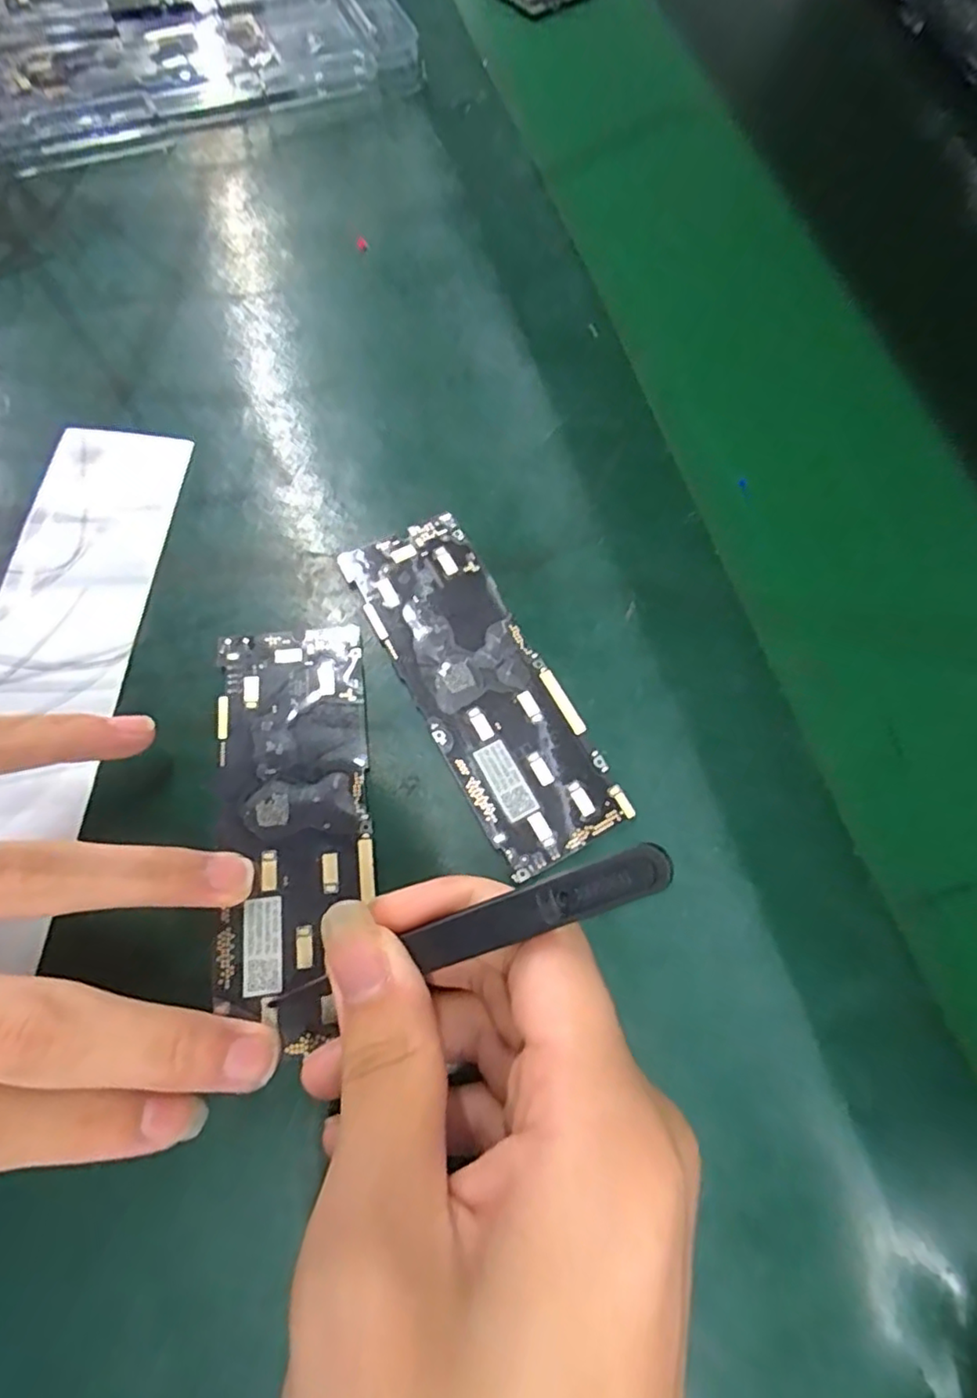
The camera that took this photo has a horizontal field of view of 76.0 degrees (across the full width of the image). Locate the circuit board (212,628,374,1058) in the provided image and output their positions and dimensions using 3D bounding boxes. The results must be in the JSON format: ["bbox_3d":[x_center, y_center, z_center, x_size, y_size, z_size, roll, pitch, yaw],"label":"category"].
[{"bbox_3d":[-0.060,0.035,0.189,0.045,0.004,0.120,-3,69,-4],"label":"circuit board"}]

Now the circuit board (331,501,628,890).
[{"bbox_3d":[-0.003,-0.006,0.209,0.044,0.004,0.125,-28,76,-13],"label":"circuit board"}]

